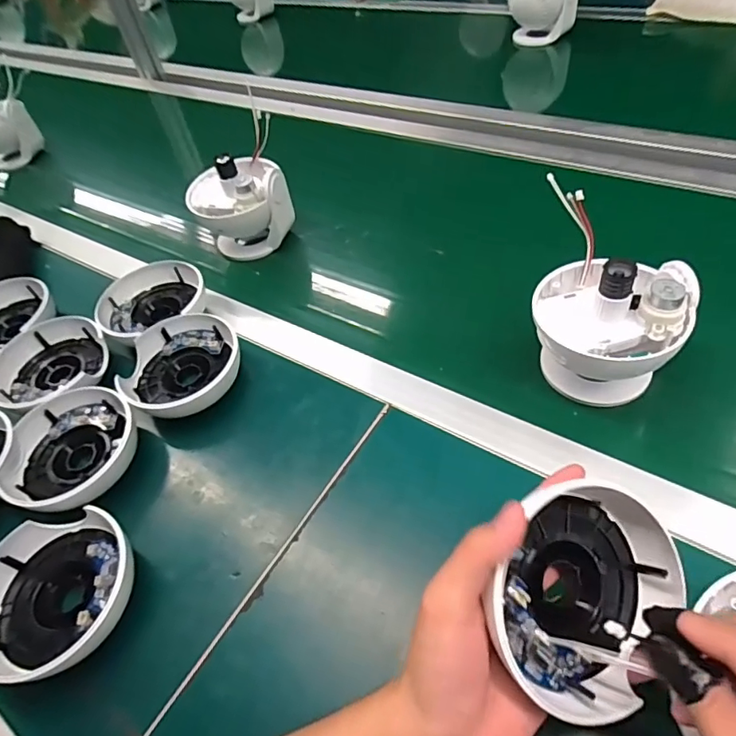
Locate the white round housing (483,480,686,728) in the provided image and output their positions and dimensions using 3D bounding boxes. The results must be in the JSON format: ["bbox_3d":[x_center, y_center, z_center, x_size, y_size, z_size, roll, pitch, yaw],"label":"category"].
[{"bbox_3d":[0.120,0.125,0.283,0.131,0.060,0.112,-1,75,-22],"label":"white round housing"}]

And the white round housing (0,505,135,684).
[{"bbox_3d":[-0.231,0.167,0.379,0.117,0.039,0.112,0,56,1],"label":"white round housing"}]

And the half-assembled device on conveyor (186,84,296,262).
[{"bbox_3d":[-0.163,-0.215,0.649,0.116,0.114,0.117,-18,58,-11],"label":"half-assembled device on conveyor"}]

